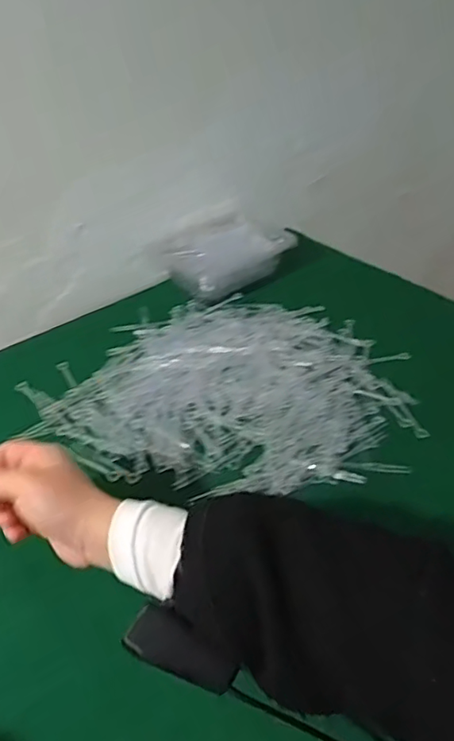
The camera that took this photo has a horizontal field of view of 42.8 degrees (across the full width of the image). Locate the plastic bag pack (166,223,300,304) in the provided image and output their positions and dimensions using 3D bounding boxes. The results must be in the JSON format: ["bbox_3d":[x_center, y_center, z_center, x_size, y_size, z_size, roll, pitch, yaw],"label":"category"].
[{"bbox_3d":[0.002,-0.174,0.832,0.182,0.063,0.120,-27,46,-30],"label":"plastic bag pack"}]

